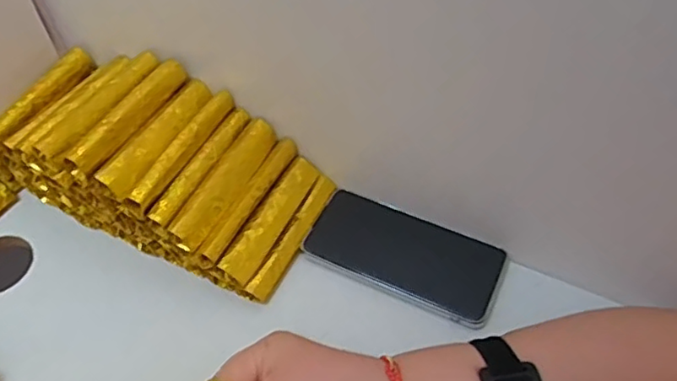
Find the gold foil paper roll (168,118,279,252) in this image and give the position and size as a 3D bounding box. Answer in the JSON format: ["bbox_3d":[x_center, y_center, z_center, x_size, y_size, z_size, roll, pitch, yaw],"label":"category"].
[{"bbox_3d":[-0.093,-0.007,0.507,0.029,0.028,0.130,21,53,17],"label":"gold foil paper roll"}]

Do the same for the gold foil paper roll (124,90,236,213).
[{"bbox_3d":[-0.126,-0.036,0.495,0.015,0.018,0.135,20,53,16],"label":"gold foil paper roll"}]

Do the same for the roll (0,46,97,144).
[{"bbox_3d":[-0.273,-0.086,0.545,0.017,0.020,0.134,20,53,16],"label":"roll"}]

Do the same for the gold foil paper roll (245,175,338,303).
[{"bbox_3d":[-0.038,0.043,0.516,0.017,0.027,0.128,22,54,17],"label":"gold foil paper roll"}]

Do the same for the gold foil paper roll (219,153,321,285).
[{"bbox_3d":[-0.056,0.025,0.512,0.025,0.026,0.128,20,53,16],"label":"gold foil paper roll"}]

